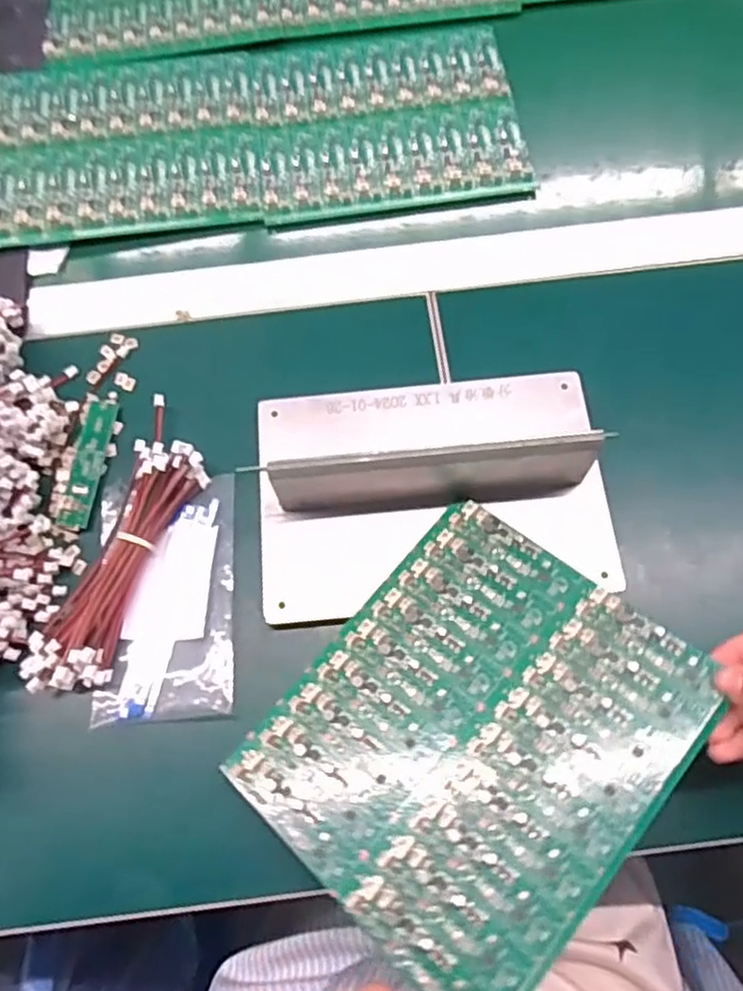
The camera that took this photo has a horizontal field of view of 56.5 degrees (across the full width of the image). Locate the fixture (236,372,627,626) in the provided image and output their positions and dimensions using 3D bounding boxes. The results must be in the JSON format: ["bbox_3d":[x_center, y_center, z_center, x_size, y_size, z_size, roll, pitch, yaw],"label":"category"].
[{"bbox_3d":[0.034,-0.010,0.388,0.199,0.064,0.140,-6,70,0],"label":"fixture"}]

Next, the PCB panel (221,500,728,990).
[{"bbox_3d":[0.048,0.115,0.340,0.168,0.005,0.195,36,76,28],"label":"PCB panel"}]

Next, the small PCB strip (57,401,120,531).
[{"bbox_3d":[-0.176,-0.021,0.432,0.018,0.006,0.085,6,68,4],"label":"small PCB strip"}]

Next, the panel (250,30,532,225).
[{"bbox_3d":[0.011,-0.287,0.528,0.194,0.007,0.175,-8,70,-1],"label":"panel"}]

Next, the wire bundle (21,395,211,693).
[{"bbox_3d":[-0.144,0.028,0.404,0.047,0.021,0.171,19,70,9],"label":"wire bundle"}]

